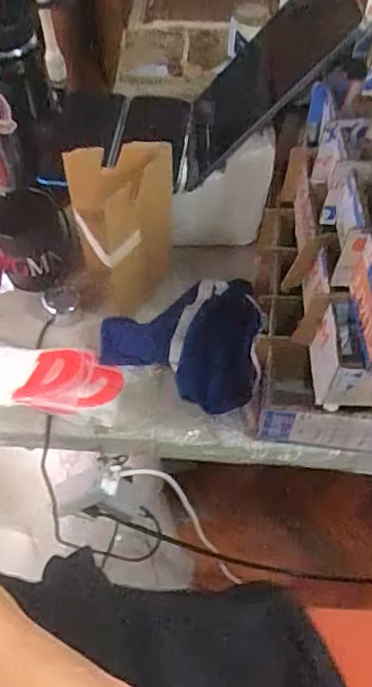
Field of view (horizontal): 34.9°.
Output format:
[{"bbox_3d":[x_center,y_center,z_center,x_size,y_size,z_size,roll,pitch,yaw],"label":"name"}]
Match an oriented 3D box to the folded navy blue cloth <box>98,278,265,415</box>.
[{"bbox_3d":[-0.005,-0.016,0.654,0.172,0.048,0.176,7,56,3],"label":"folded navy blue cloth"}]

